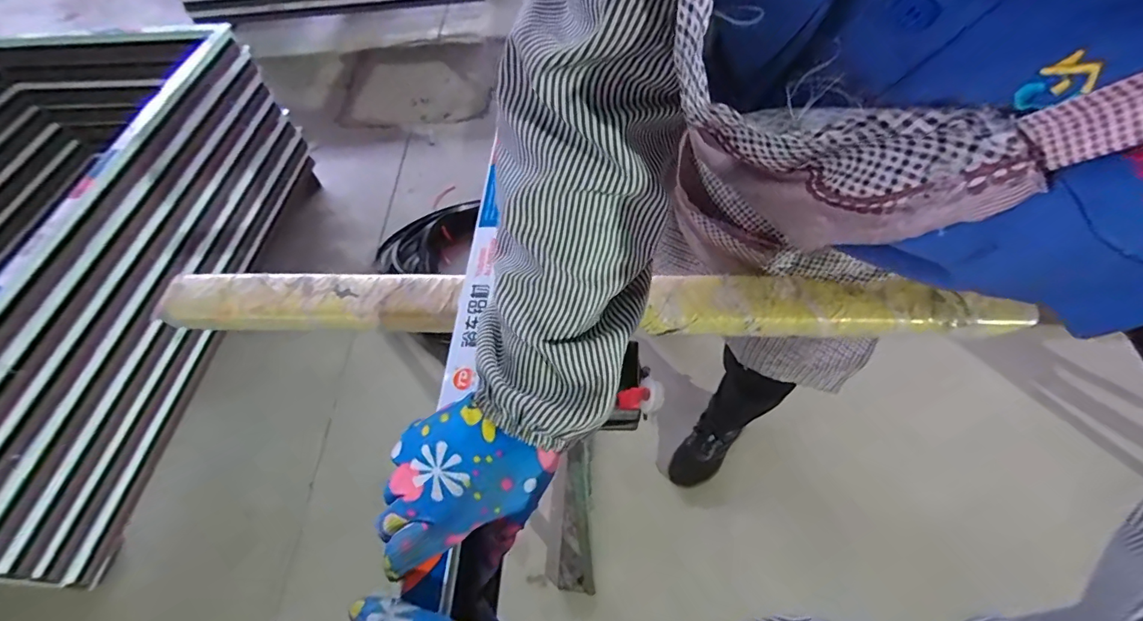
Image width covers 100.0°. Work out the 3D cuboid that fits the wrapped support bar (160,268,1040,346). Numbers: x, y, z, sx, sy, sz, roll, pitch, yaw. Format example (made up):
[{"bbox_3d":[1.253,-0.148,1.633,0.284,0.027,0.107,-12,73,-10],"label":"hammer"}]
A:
[{"bbox_3d":[-0.012,-0.009,0.489,0.836,0.036,0.069,2,57,5],"label":"wrapped support bar"}]

